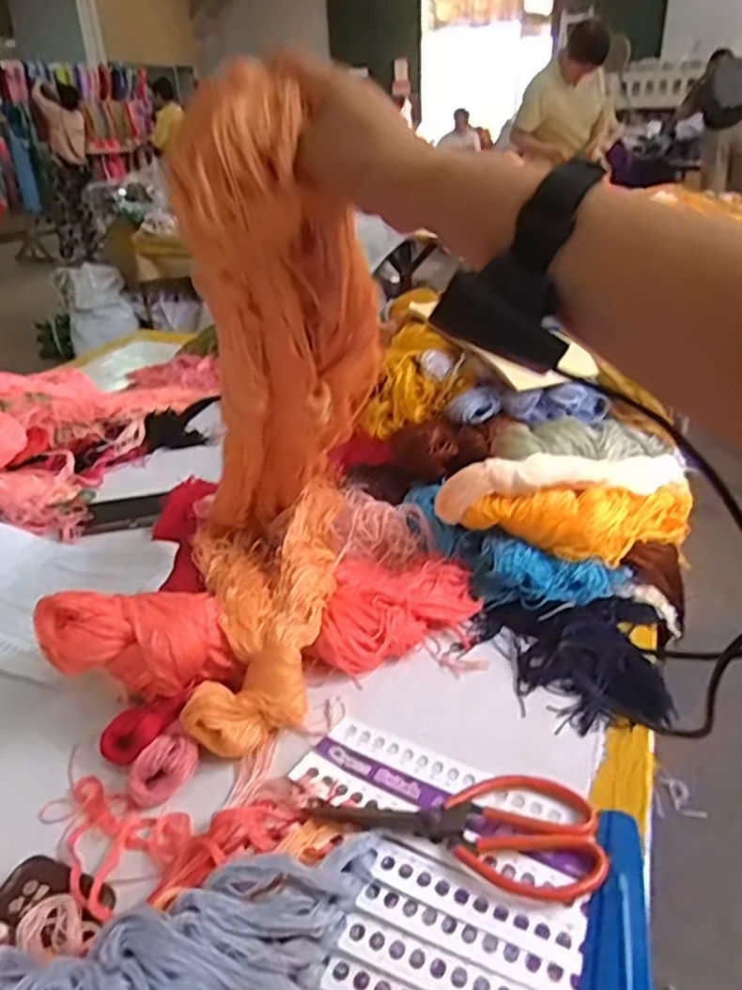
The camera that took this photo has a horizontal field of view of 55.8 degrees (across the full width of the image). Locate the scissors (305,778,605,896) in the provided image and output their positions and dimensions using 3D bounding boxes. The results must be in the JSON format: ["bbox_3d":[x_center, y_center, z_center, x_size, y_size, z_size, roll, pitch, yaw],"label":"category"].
[{"bbox_3d":[0.058,0.237,0.500,0.204,0.013,0.089,1,29,7],"label":"scissors"}]

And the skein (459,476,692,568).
[{"bbox_3d":[0.230,0.026,0.733,0.275,0.070,0.049,0,27,-22],"label":"skein"}]

